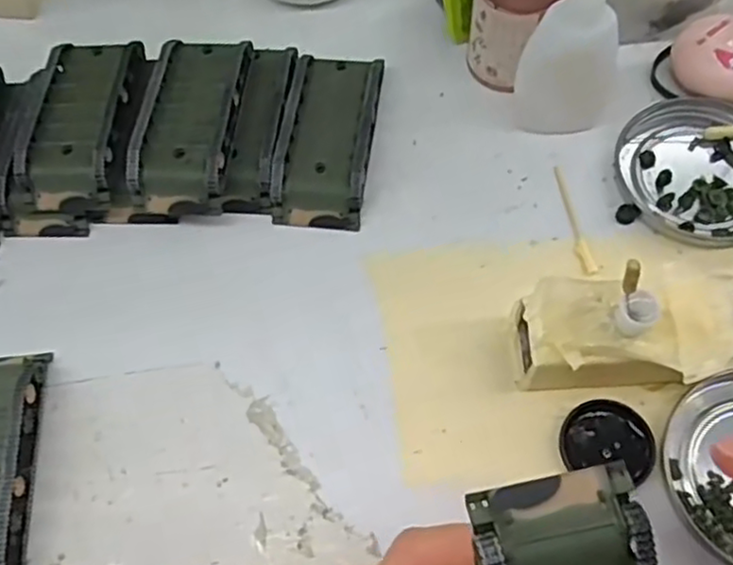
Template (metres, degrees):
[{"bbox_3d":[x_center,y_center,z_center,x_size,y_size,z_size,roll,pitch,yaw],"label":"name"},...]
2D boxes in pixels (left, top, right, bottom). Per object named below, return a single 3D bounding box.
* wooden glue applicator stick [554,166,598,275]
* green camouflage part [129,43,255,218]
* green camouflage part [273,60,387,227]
[{"bbox_3d":[0.097,-0.030,0.323,0.007,0.004,0.060,-8,65,0],"label":"wooden glue applicator stick"},{"bbox_3d":[-0.084,-0.078,0.342,0.047,0.028,0.095,2,66,5],"label":"green camouflage part"},{"bbox_3d":[-0.018,-0.074,0.343,0.044,0.018,0.096,7,66,7],"label":"green camouflage part"}]

